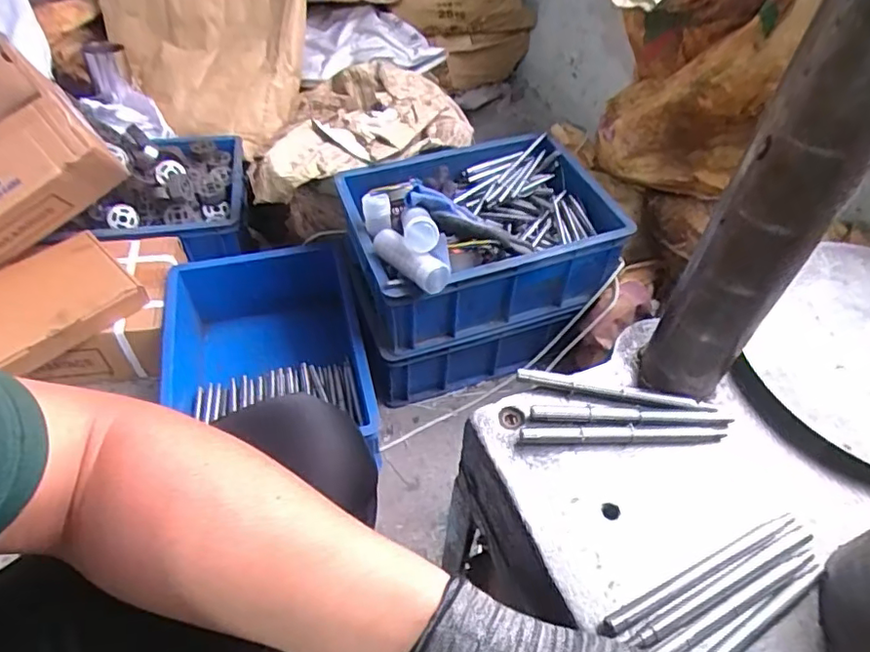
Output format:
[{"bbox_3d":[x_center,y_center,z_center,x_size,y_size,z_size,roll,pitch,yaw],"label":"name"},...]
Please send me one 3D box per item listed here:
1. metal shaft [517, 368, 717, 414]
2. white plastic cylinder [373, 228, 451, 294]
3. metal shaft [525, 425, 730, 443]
[{"bbox_3d":[0.149,0.055,0.480,0.160,0.009,0.012,10,51,6],"label":"metal shaft"},{"bbox_3d":[-0.036,-0.092,0.789,0.128,0.042,0.041,35,57,24],"label":"white plastic cylinder"},{"bbox_3d":[0.149,0.086,0.457,0.161,0.011,0.011,0,50,-3],"label":"metal shaft"}]

